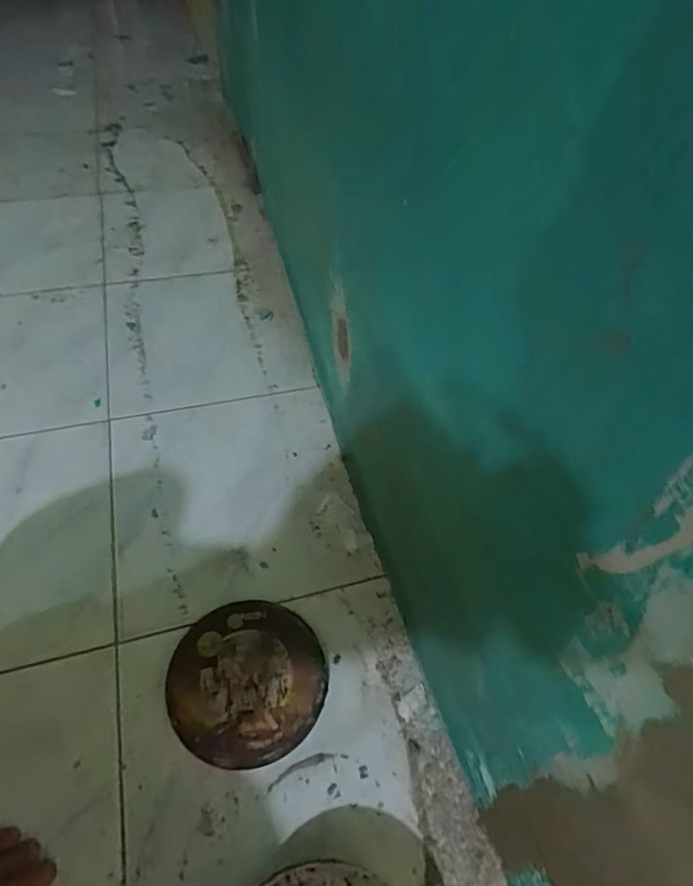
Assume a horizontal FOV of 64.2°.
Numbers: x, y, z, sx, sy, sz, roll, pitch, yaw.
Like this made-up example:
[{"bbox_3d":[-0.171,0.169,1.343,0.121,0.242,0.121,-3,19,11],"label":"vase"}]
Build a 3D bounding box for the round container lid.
[{"bbox_3d":[-0.094,0.226,0.529,0.143,0.014,0.143,1,52,-2],"label":"round container lid"}]

